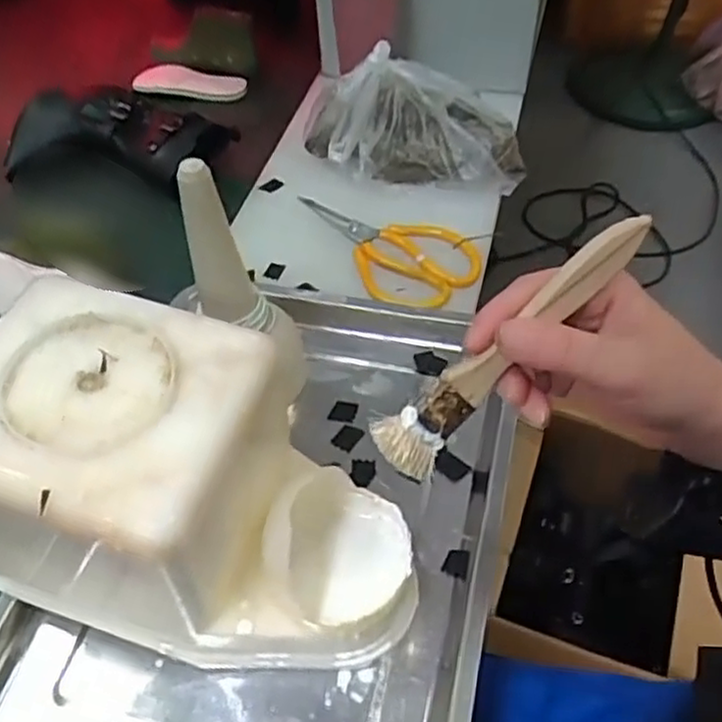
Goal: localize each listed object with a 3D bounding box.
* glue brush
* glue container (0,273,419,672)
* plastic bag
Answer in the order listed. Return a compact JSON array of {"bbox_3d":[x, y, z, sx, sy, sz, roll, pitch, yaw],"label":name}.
[{"bbox_3d":[0.062,-0.007,0.301,0.139,0.021,0.021,-44,56,7],"label":"glue brush"},{"bbox_3d":[-0.088,0.079,0.404,0.221,0.176,0.124,14,53,14],"label":"glue container"},{"bbox_3d":[0.050,-0.231,0.705,0.212,0.095,0.100,1,51,3],"label":"plastic bag"}]

